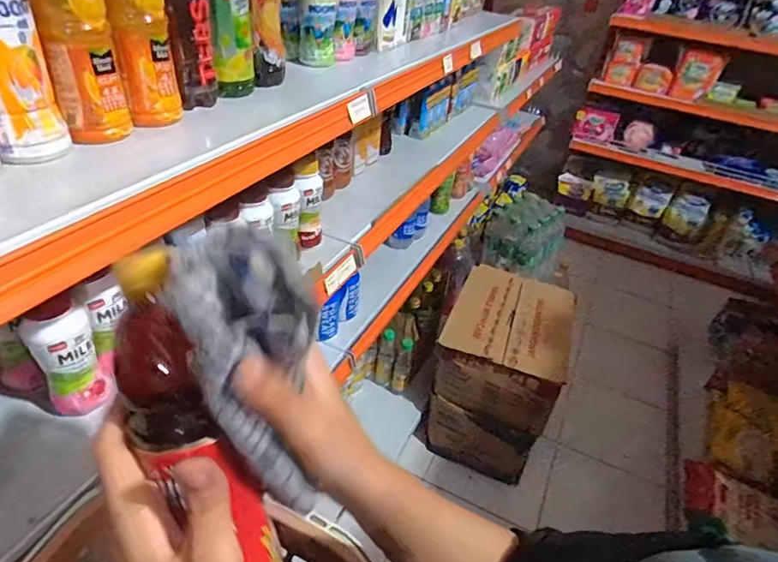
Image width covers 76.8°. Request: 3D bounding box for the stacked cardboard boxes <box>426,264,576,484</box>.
[{"bbox_3d":[0.302,0.239,1.359,0.291,0.375,0.385,19,38,15],"label":"stacked cardboard boxes"}]

